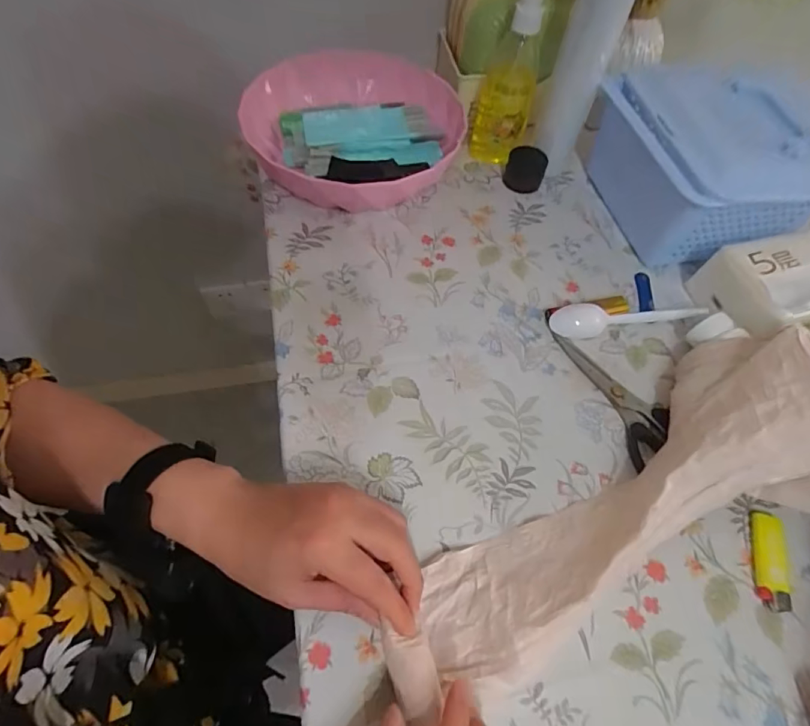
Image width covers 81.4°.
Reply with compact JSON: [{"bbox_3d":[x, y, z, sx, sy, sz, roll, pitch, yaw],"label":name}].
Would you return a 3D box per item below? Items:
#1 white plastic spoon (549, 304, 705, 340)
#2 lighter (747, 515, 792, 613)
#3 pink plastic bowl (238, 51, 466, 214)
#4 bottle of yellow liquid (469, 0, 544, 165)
[{"bbox_3d":[0.210,-0.045,0.449,0.147,0.015,0.029,-8,60,-9],"label":"white plastic spoon"},{"bbox_3d":[0.267,0.144,0.343,0.023,0.011,0.067,17,59,6],"label":"lighter"},{"bbox_3d":[-0.054,-0.268,0.534,0.219,0.071,0.251,-18,62,-14],"label":"pink plastic bowl"},{"bbox_3d":[0.111,-0.300,0.501,0.055,0.178,0.042,9,59,2],"label":"bottle of yellow liquid"}]

